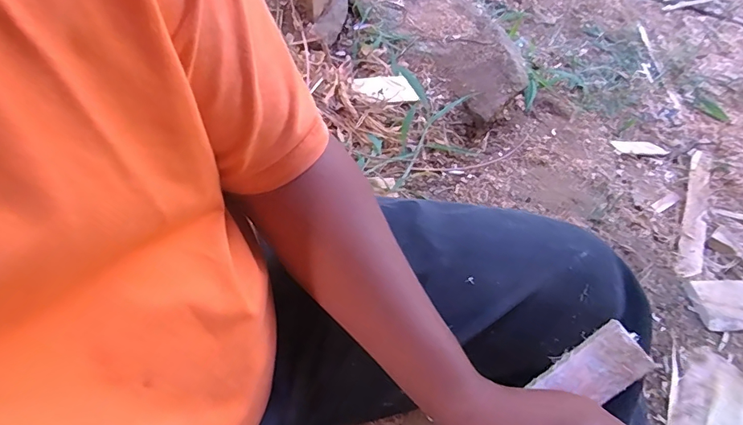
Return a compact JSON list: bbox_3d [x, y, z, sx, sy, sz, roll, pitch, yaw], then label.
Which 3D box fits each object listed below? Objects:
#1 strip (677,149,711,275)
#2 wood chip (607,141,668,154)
[{"bbox_3d":[0.740,-0.002,1.031,0.056,0.024,0.448,33,50,11],"label":"strip"},{"bbox_3d":[0.670,-0.166,1.139,0.186,0.009,0.049,-2,54,-27],"label":"wood chip"}]

